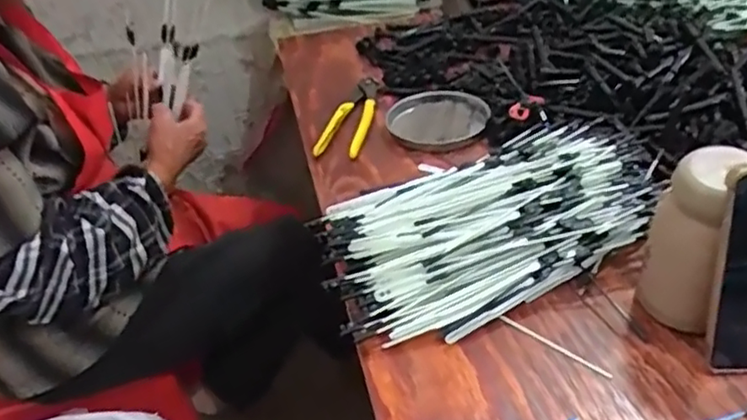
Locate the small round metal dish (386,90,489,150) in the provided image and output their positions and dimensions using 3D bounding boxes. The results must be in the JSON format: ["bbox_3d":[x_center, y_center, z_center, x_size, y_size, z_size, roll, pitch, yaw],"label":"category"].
[{"bbox_3d":[0.085,-0.120,0.833,0.131,0.018,0.140,-3,36,4],"label":"small round metal dish"}]

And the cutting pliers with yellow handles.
[{"bbox_3d":[-0.027,-0.132,0.868,0.060,0.018,0.223,3,37,12],"label":"cutting pliers with yellow handles"}]

